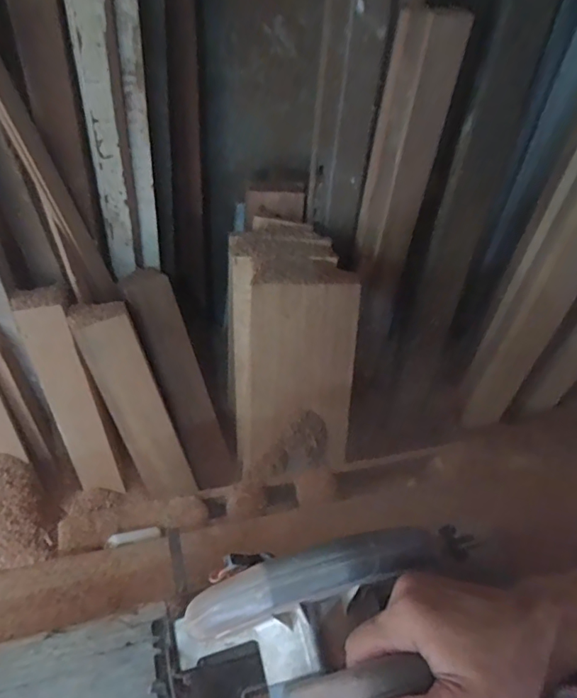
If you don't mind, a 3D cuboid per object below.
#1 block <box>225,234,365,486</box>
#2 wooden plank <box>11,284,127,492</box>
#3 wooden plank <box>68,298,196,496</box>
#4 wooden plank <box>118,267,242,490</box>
[{"bbox_3d":[0.008,0.025,1.065,0.269,0.549,0.121,-1,17,-4],"label":"block"},{"bbox_3d":[-0.430,0.104,0.995,0.103,0.477,0.064,-10,31,-10],"label":"wooden plank"},{"bbox_3d":[-0.300,0.125,0.984,0.106,0.466,0.042,-24,31,-18],"label":"wooden plank"},{"bbox_3d":[-0.227,0.082,1.068,0.033,0.523,0.111,7,31,46],"label":"wooden plank"}]

